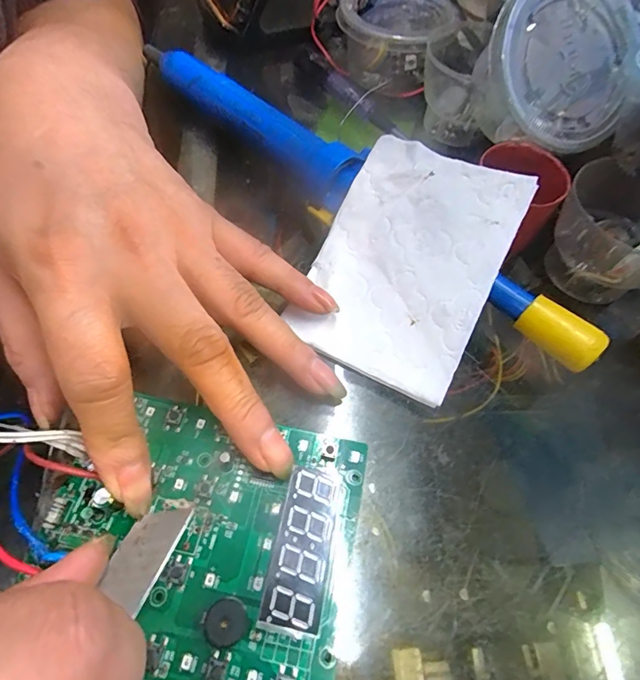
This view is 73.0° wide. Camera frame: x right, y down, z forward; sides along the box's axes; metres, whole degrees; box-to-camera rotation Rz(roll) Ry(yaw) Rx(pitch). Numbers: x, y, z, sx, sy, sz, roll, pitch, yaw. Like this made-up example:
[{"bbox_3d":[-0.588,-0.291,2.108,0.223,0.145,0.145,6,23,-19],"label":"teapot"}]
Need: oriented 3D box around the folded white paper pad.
[{"bbox_3d":[0.040,-0.038,0.206,0.081,0.007,0.115,24,84,16],"label":"folded white paper pad"}]

